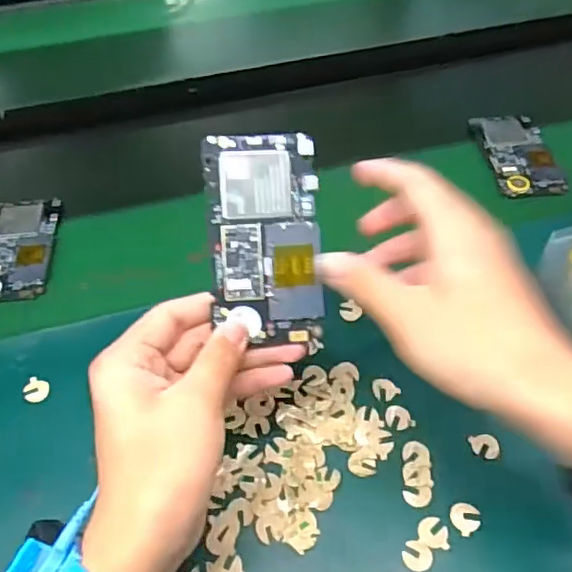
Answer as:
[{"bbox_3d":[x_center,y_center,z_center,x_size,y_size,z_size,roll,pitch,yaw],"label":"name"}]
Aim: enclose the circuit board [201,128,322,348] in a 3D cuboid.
[{"bbox_3d":[-0.013,-0.029,0.349,0.064,0.004,0.124,-4,88,-3],"label":"circuit board"}]

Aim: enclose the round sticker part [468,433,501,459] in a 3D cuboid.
[{"bbox_3d":[0.132,0.106,0.386,0.017,0.004,0.018,-2,51,3],"label":"round sticker part"}]

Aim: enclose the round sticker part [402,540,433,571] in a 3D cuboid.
[{"bbox_3d":[0.079,0.162,0.350,0.017,0.004,0.018,-2,51,3],"label":"round sticker part"}]

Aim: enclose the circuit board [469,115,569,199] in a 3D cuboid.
[{"bbox_3d":[0.233,-0.134,0.588,0.063,0.011,0.118,-4,50,-1],"label":"circuit board"}]

